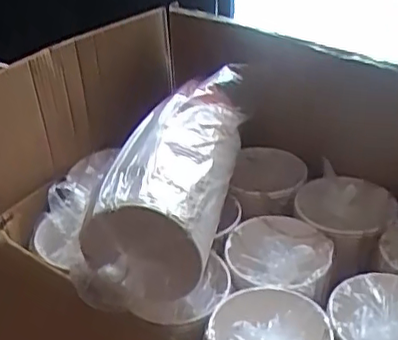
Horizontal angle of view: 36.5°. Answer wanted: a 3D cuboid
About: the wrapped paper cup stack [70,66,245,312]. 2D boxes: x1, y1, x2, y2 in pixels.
[{"bbox_3d":[-0.031,0.003,0.892,0.168,0.155,0.417,11,50,19],"label":"wrapped paper cup stack"}]

